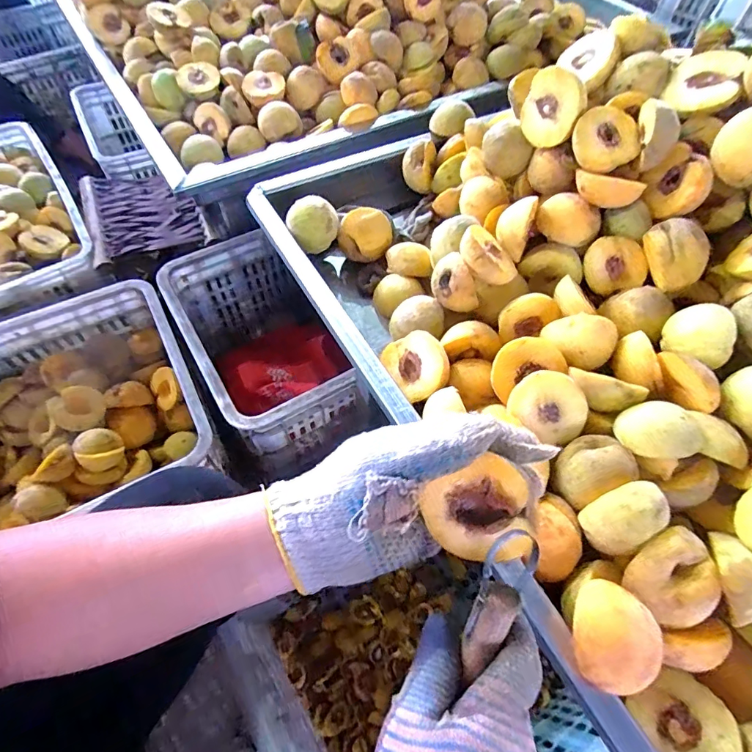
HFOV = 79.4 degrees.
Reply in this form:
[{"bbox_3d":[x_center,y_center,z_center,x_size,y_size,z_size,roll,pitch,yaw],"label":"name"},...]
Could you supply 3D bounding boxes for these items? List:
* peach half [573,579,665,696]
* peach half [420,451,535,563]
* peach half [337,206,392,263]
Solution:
[{"bbox_3d":[0.159,0.175,0.306,0.052,0.035,0.065,15,57,8],"label":"peach half"},{"bbox_3d":[0.063,0.074,0.269,0.059,0.032,0.059,-10,95,20],"label":"peach half"},{"bbox_3d":[-0.014,-0.176,0.562,0.068,0.041,0.054,7,57,3],"label":"peach half"}]

